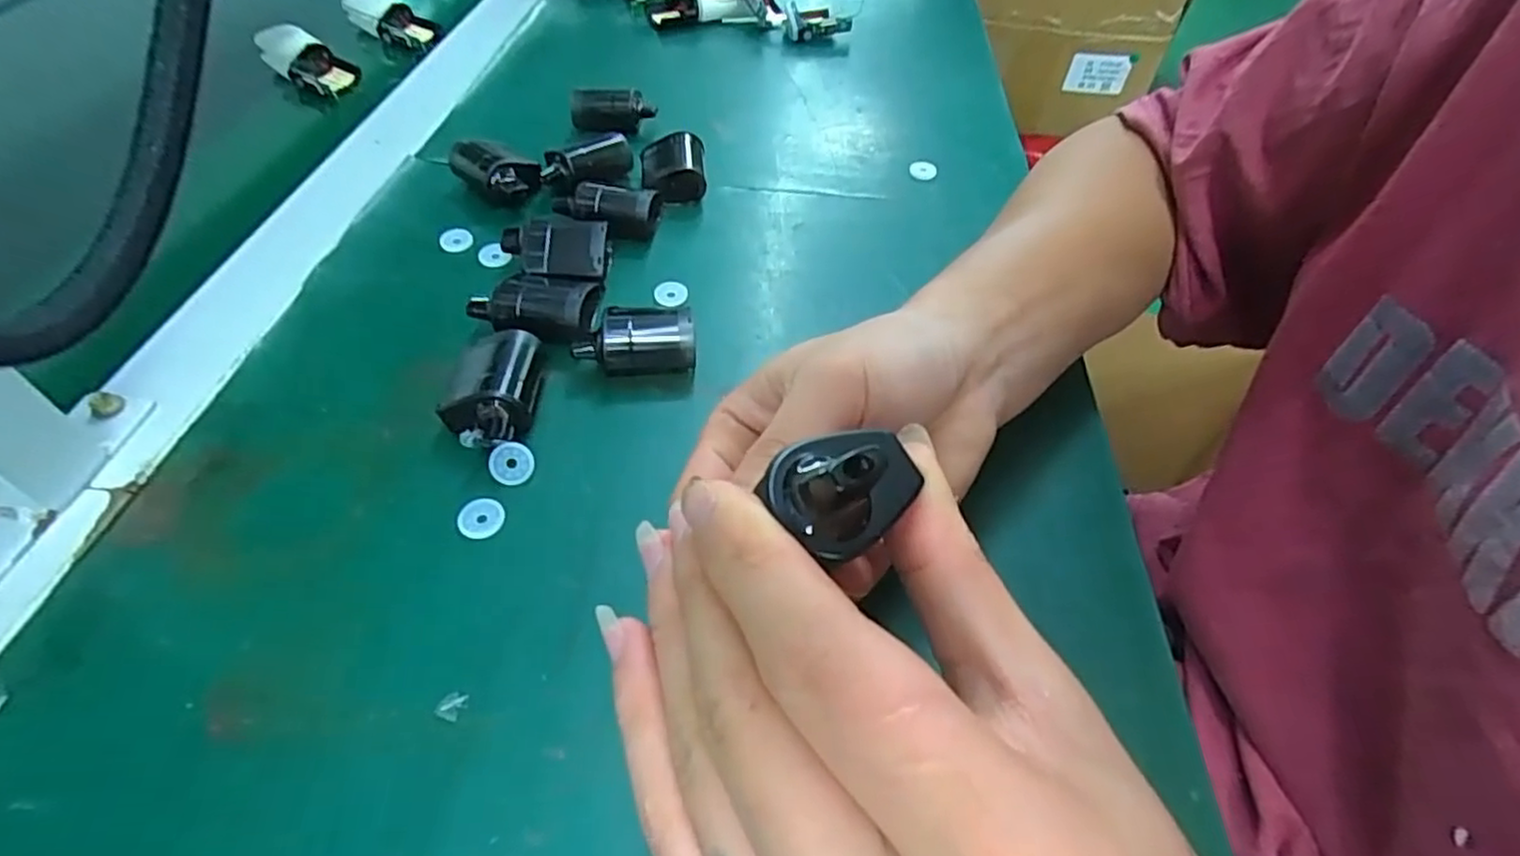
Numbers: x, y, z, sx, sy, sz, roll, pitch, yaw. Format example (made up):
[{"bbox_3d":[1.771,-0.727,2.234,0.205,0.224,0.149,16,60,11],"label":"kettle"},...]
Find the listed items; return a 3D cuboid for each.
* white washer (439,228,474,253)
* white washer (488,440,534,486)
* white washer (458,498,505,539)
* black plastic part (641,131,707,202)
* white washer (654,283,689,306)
[{"bbox_3d":[-0.168,-0.104,0.387,0.017,0.007,0.017,-20,53,-19],"label":"white washer"},{"bbox_3d":[-0.100,0.014,0.282,0.017,0.004,0.017,-1,95,-9],"label":"white washer"},{"bbox_3d":[-0.108,0.034,0.269,0.017,0.004,0.017,1,49,-2],"label":"white washer"},{"bbox_3d":[-0.053,-0.158,0.421,0.037,0.027,0.039,-5,49,-7],"label":"black plastic part"},{"bbox_3d":[-0.046,-0.070,0.363,0.017,0.004,0.016,1,49,-2],"label":"white washer"}]

